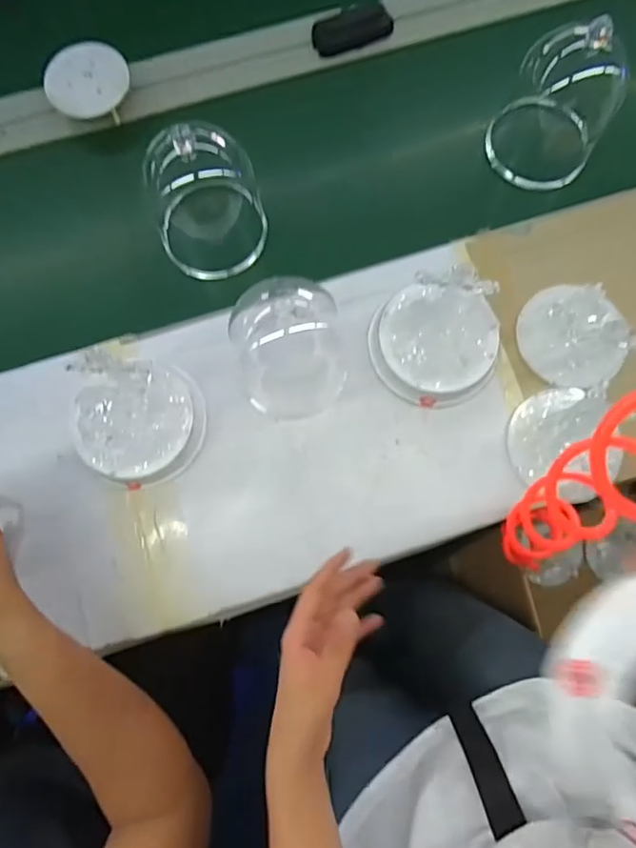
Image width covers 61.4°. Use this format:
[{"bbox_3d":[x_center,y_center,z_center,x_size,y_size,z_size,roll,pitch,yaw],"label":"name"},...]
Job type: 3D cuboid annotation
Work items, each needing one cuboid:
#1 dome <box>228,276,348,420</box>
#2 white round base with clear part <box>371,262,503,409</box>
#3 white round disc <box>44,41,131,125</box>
[{"bbox_3d":[-0.028,-0.079,0.584,0.116,0.121,0.120,0,79,0],"label":"dome"},{"bbox_3d":[0.135,-0.095,0.614,0.138,0.077,0.139,0,79,0],"label":"white round base with clear part"},{"bbox_3d":[-0.287,-0.429,0.669,0.093,0.013,0.091,6,92,-15],"label":"white round disc"}]

